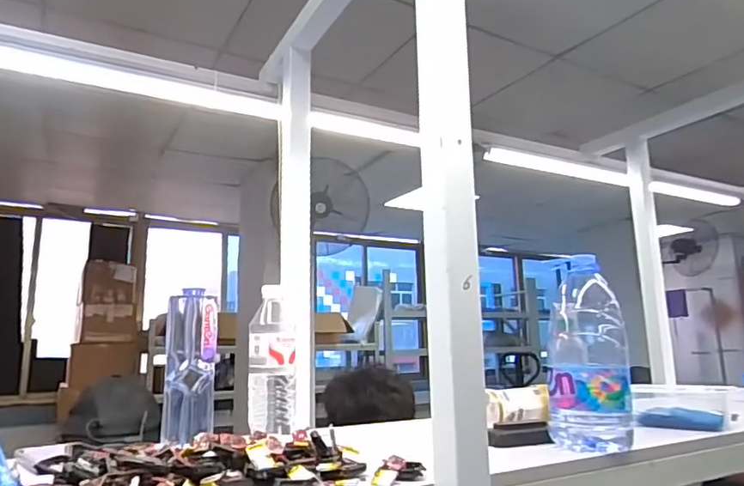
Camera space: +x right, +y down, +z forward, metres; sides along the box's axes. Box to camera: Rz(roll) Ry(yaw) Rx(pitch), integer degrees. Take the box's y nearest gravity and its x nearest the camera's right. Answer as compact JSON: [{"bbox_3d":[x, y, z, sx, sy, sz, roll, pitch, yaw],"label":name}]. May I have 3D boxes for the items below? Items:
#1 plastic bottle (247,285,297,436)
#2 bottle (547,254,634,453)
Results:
[{"bbox_3d":[-0.152,0.177,0.838,0.071,0.205,0.070,1,-10,-9],"label":"plastic bottle"},{"bbox_3d":[0.282,0.146,0.726,0.103,0.237,0.090,-5,-11,21],"label":"bottle"}]

